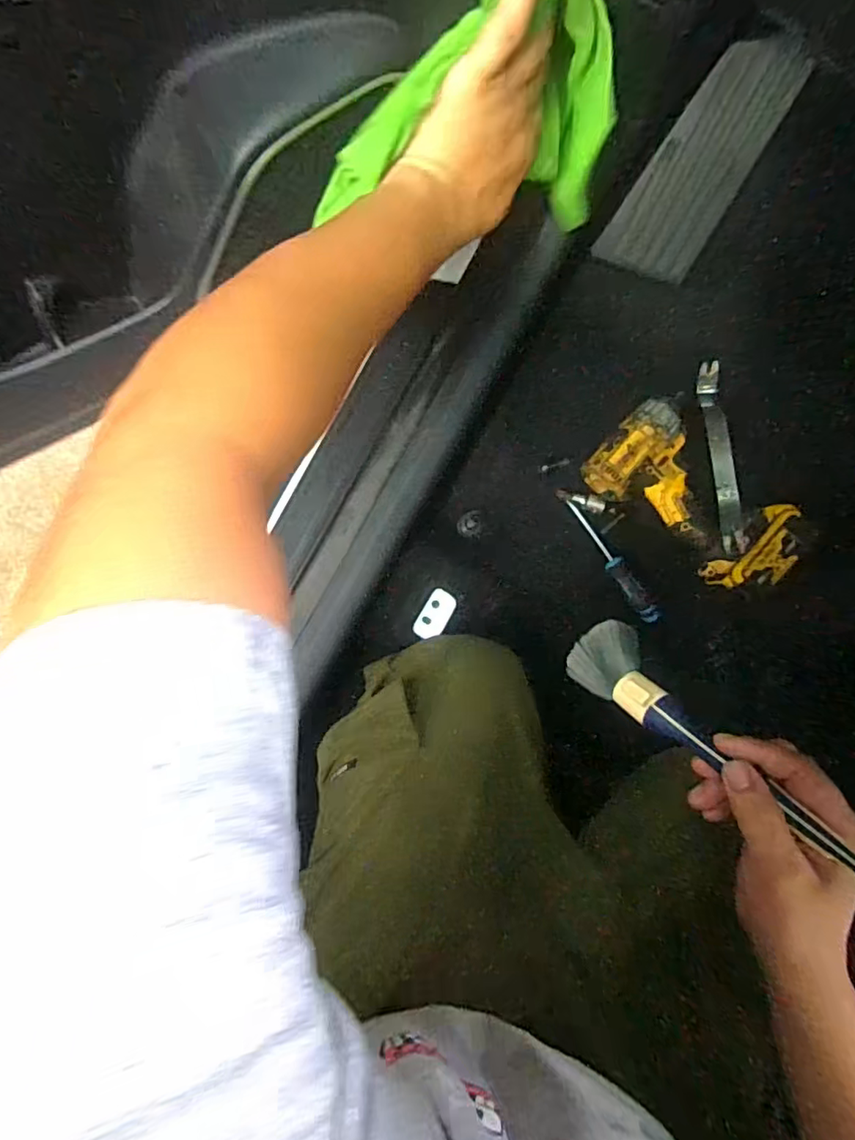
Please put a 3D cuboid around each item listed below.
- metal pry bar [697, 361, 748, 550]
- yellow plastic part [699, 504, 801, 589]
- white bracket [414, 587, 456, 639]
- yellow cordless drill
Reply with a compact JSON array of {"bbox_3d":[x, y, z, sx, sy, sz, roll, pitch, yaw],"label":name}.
[{"bbox_3d":[0.337,-0.132,0.650,0.024,0.027,0.225,-1,74,-1],"label":"metal pry bar"},{"bbox_3d":[0.369,-0.020,0.633,0.056,0.050,0.111,41,92,-3],"label":"yellow plastic part"},{"bbox_3d":[0.010,0.050,0.635,0.032,0.004,0.058,28,92,-2],"label":"white bracket"},{"bbox_3d":[0.259,-0.114,0.659,0.130,0.050,0.123,43,92,-3],"label":"yellow cordless drill"}]

